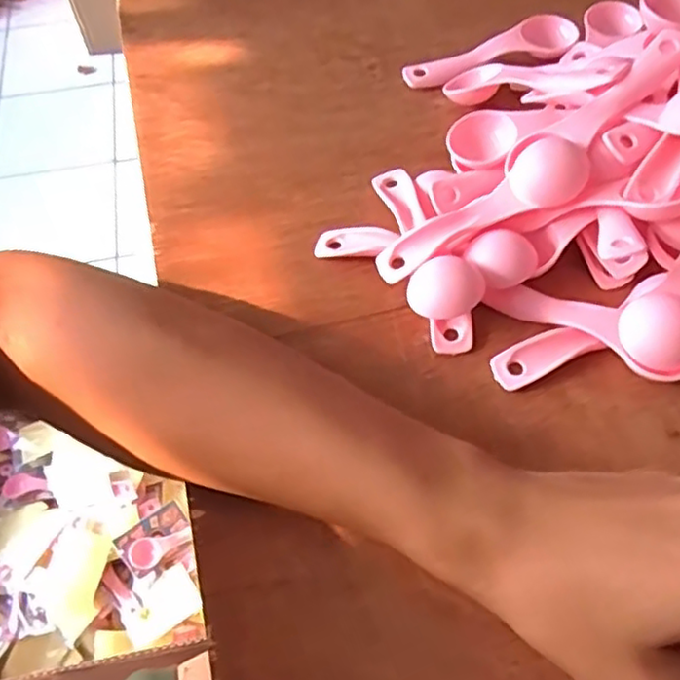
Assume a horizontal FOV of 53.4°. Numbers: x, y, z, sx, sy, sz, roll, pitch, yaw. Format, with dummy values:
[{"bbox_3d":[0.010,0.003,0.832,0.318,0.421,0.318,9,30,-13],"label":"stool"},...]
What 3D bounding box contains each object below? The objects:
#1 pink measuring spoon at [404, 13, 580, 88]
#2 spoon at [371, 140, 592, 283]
[{"bbox_3d":[0.099,-0.183,0.437,0.113,0.017,0.033,-21,60,-10],"label":"pink measuring spoon"},{"bbox_3d":[0.070,-0.066,0.342,0.115,0.013,0.033,-29,60,7],"label":"spoon"}]

